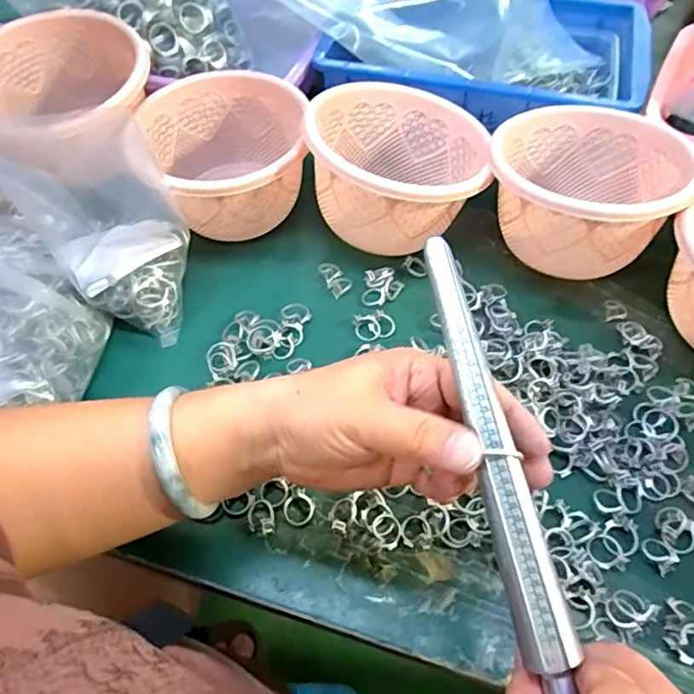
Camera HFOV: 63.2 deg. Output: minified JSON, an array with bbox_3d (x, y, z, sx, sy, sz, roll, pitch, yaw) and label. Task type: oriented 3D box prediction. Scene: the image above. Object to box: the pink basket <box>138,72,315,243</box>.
[{"bbox_3d":[-0.094,-0.159,0.483,0.125,0.077,0.142,-22,57,-15],"label":"pink basket"}]

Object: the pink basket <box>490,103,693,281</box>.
[{"bbox_3d":[0.187,-0.124,0.447,0.140,0.077,0.134,0,54,0],"label":"pink basket"}]

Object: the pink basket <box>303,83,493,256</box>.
[{"bbox_3d":[0.040,-0.149,0.459,0.135,0.077,0.136,5,54,3],"label":"pink basket"}]

